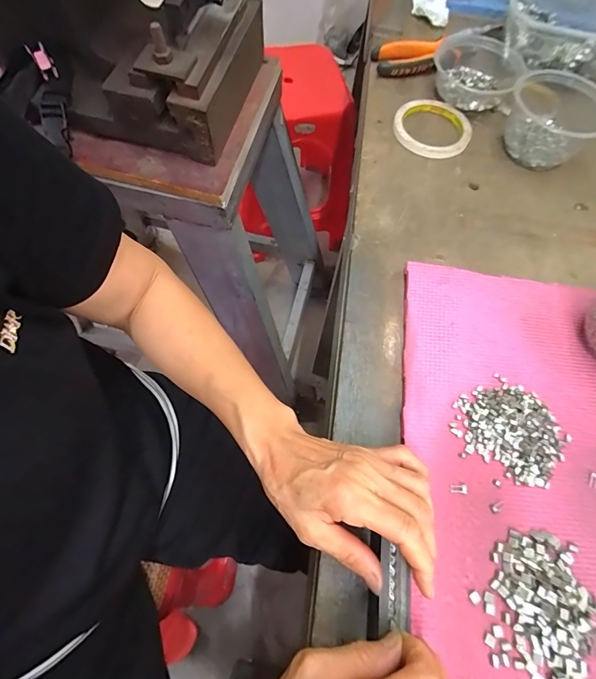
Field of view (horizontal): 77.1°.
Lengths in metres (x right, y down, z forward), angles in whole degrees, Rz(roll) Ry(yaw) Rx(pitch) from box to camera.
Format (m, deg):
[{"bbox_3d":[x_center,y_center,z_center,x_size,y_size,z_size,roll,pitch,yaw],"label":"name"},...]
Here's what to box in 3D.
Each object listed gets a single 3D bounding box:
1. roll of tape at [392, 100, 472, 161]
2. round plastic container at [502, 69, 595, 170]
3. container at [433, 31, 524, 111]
[{"bbox_3d":[0.173,-0.272,0.484,0.096,0.015,0.096,1,65,-1],"label":"roll of tape"},{"bbox_3d":[0.313,-0.270,0.461,0.113,0.063,0.110,30,68,11],"label":"round plastic container"},{"bbox_3d":[0.240,-0.361,0.504,0.115,0.048,0.125,1,65,-1],"label":"container"}]

